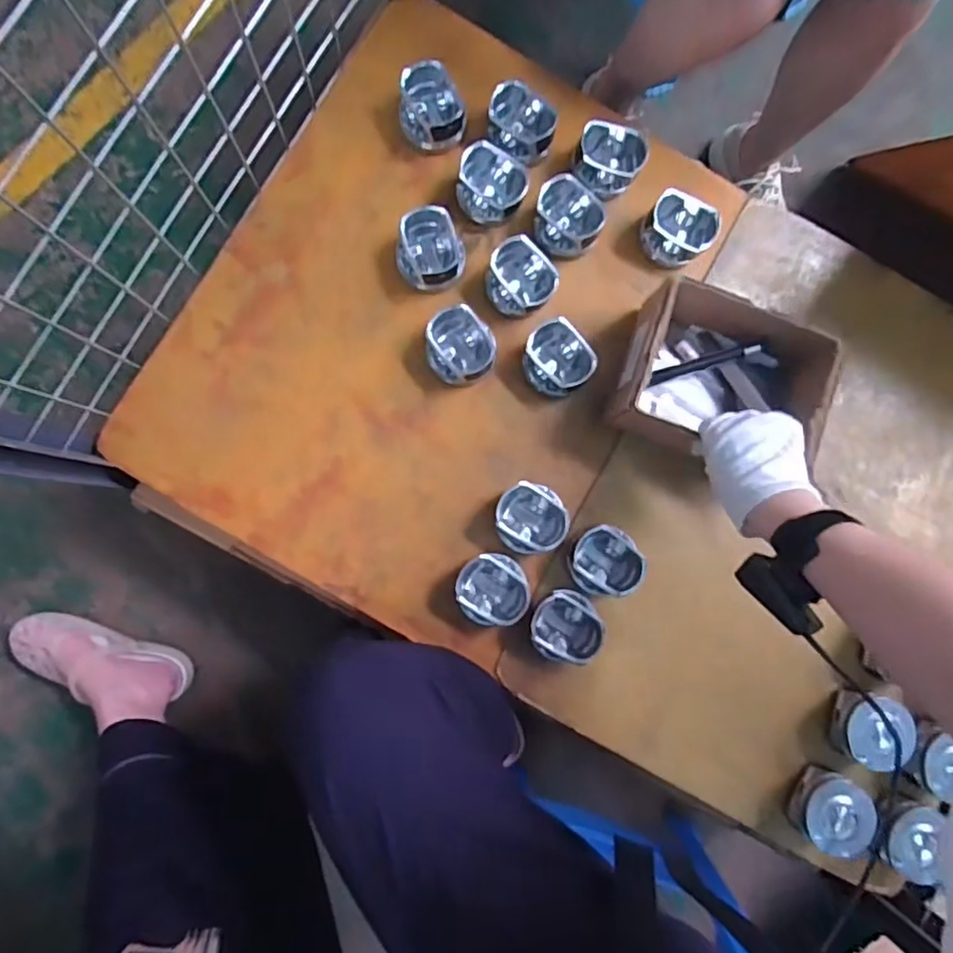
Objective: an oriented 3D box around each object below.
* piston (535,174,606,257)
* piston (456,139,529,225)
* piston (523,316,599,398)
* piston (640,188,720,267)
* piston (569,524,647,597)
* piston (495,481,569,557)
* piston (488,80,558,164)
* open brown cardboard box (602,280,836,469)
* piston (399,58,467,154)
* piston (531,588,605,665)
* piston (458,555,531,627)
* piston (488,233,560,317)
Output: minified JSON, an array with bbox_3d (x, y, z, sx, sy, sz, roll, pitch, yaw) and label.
[{"bbox_3d":[0.102,-0.289,0.691,0.074,0.045,0.078,2,85,-4],"label":"piston"},{"bbox_3d":[0.016,-0.318,0.683,0.071,0.049,0.065,0,85,-4],"label":"piston"},{"bbox_3d":[0.086,-0.127,0.675,0.067,0.040,0.077,-42,89,-7],"label":"piston"},{"bbox_3d":[0.225,-0.273,0.686,0.078,0.047,0.065,33,83,-1],"label":"piston"},{"bbox_3d":[0.137,0.092,0.665,0.071,0.040,0.076,0,85,-4],"label":"piston"},{"bbox_3d":[0.058,0.044,0.661,0.073,0.037,0.073,0,85,-4],"label":"piston"},{"bbox_3d":[0.050,-0.396,0.692,0.078,0.045,0.067,14,84,-3],"label":"piston"},{"bbox_3d":[0.259,-0.106,0.653,0.193,0.087,0.150,18,84,-2],"label":"open brown cardboard box"},{"bbox_3d":[-0.048,-0.408,0.682,0.074,0.054,0.068,4,84,-4],"label":"piston"},{"bbox_3d":[0.098,0.160,0.663,0.072,0.054,0.069,0,85,-4],"label":"piston"},{"bbox_3d":[0.015,0.121,0.664,0.078,0.041,0.077,-3,85,-4],"label":"piston"},{"bbox_3d":[0.047,-0.217,0.682,0.076,0.045,0.069,44,83,1],"label":"piston"}]

